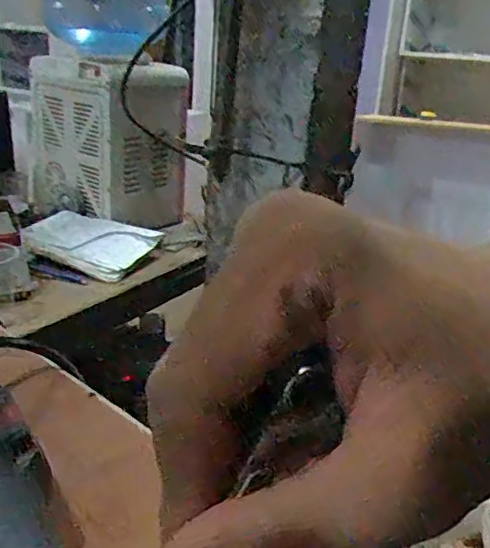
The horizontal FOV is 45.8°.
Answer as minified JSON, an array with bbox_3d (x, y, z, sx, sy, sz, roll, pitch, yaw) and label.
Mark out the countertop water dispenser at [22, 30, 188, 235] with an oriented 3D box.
[{"bbox_3d":[-0.305,-0.287,1.294,0.262,0.348,0.256,16,24,29],"label":"countertop water dispenser"}]

